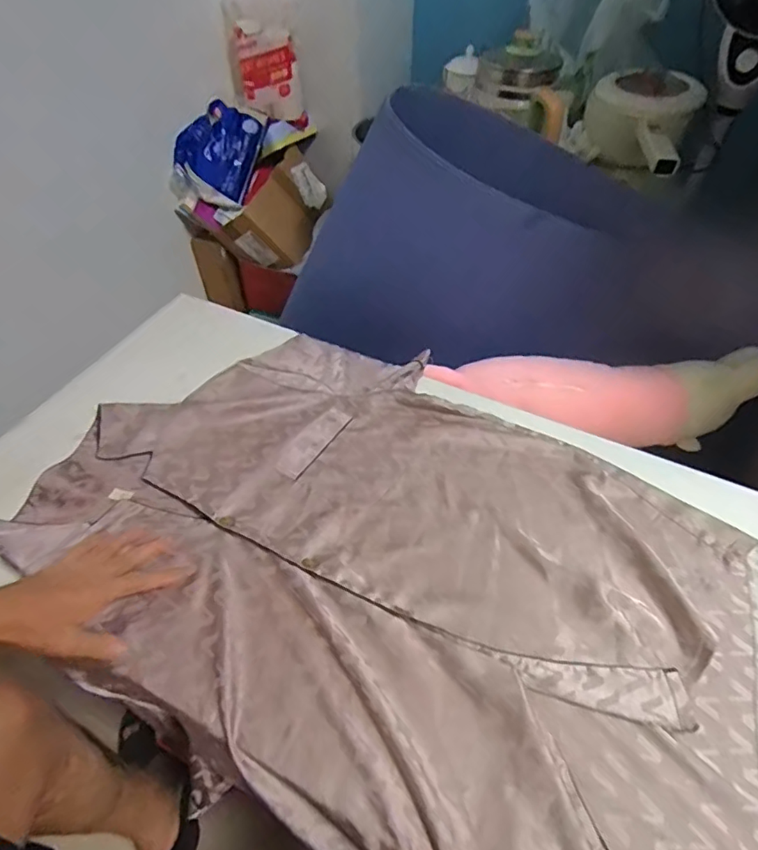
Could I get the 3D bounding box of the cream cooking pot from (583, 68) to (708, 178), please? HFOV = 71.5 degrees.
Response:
[{"bbox_3d":[0.463,-0.549,0.943,0.180,0.101,0.205,20,53,16],"label":"cream cooking pot"}]

